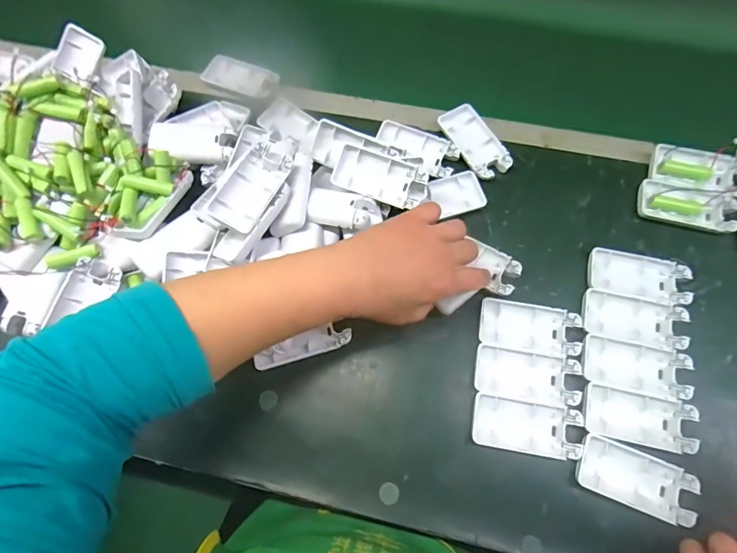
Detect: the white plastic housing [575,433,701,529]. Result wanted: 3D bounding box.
[{"bbox_3d":[0.227,0.173,0.361,0.093,0.015,0.046,19,72,8],"label":"white plastic housing"}]

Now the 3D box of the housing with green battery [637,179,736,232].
[{"bbox_3d":[0.341,-0.078,0.447,0.101,0.021,0.050,12,72,5],"label":"housing with green battery"}]

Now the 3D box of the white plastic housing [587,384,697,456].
[{"bbox_3d":[0.242,0.126,0.377,0.093,0.010,0.045,12,72,5],"label":"white plastic housing"}]

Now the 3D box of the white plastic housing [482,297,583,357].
[{"bbox_3d":[0.155,0.050,0.410,0.092,0.013,0.045,9,71,4],"label":"white plastic housing"}]

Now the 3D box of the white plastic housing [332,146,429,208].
[{"bbox_3d":[0.013,-0.102,0.435,0.095,0.015,0.045,18,95,1],"label":"white plastic housing"}]

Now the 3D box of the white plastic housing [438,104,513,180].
[{"bbox_3d":[0.121,-0.154,0.481,0.048,0.010,0.096,-28,73,-8],"label":"white plastic housing"}]

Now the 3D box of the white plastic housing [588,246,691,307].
[{"bbox_3d":[0.271,0.000,0.425,0.094,0.013,0.048,12,72,5],"label":"white plastic housing"}]

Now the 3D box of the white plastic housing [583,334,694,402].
[{"bbox_3d":[0.248,0.084,0.392,0.093,0.010,0.043,12,72,5],"label":"white plastic housing"}]

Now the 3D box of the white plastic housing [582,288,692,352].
[{"bbox_3d":[0.256,0.042,0.408,0.094,0.010,0.046,13,72,5],"label":"white plastic housing"}]

